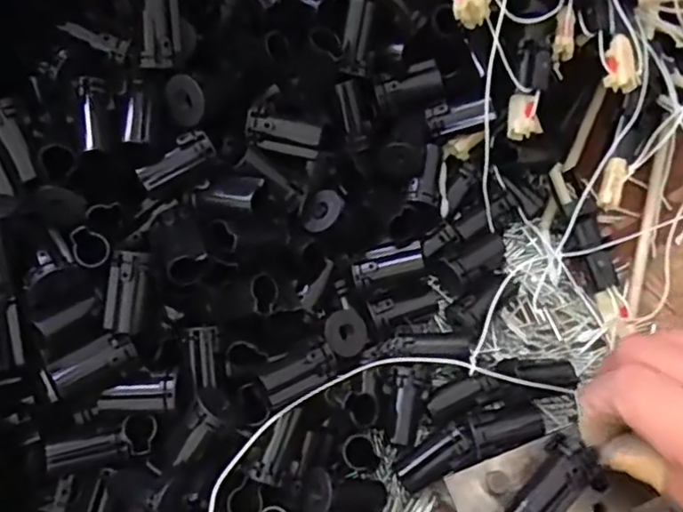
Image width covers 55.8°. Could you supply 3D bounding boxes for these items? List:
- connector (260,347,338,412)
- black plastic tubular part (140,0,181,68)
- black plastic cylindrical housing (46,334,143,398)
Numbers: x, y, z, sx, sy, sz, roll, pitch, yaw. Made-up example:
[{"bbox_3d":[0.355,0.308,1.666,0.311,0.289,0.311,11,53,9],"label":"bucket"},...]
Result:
[{"bbox_3d":[-0.018,0.053,0.284,0.033,0.013,0.014,-26,74,-10],"label":"connector"},{"bbox_3d":[-0.078,-0.098,0.280,0.014,0.010,0.035,3,86,0],"label":"black plastic tubular part"},{"bbox_3d":[-0.109,0.047,0.280,0.038,0.011,0.014,-29,74,-10],"label":"black plastic cylindrical housing"}]

